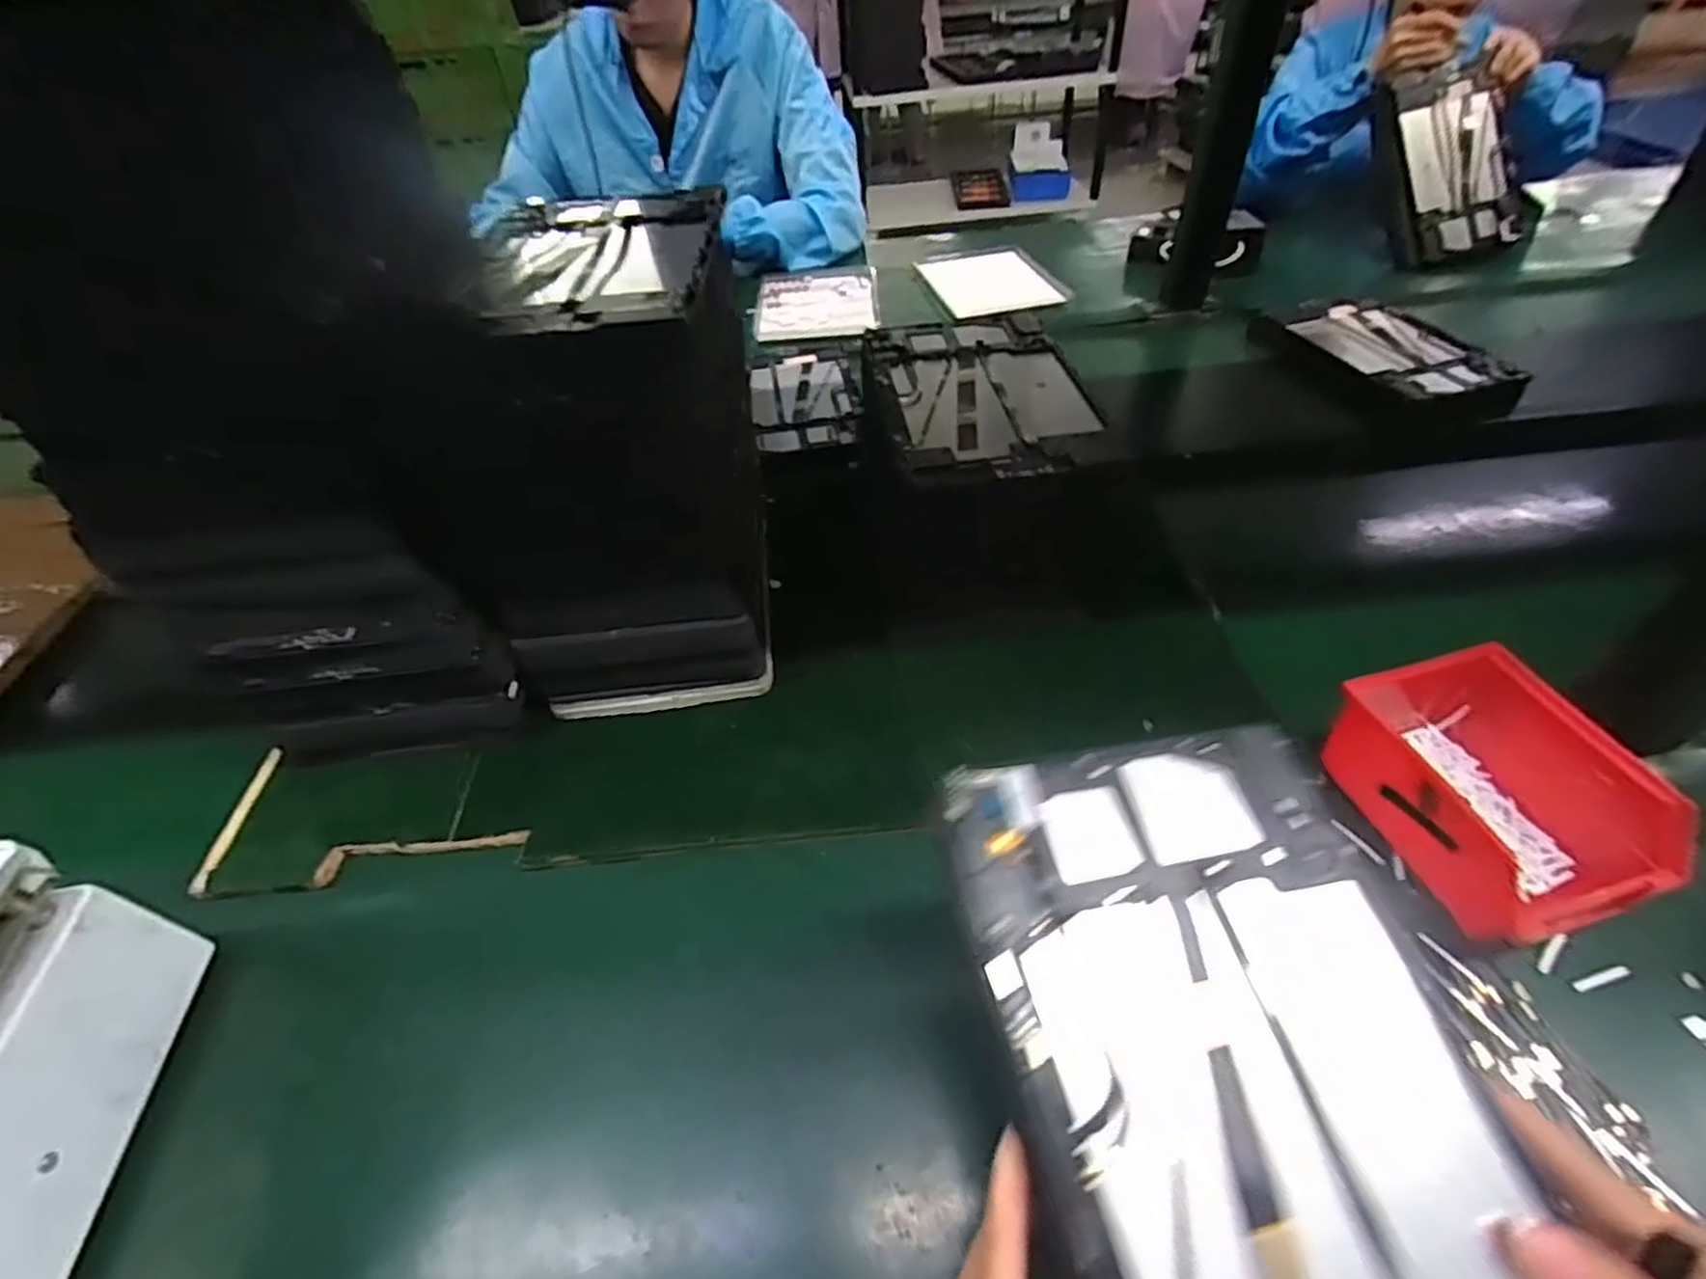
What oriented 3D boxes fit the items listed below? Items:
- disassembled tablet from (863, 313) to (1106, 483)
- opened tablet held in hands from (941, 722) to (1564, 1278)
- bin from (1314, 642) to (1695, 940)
[{"bbox_3d":[0.093,-0.188,0.546,0.147,0.013,0.238,-6,46,-1],"label":"disassembled tablet"},{"bbox_3d":[0.129,0.143,0.235,0.153,0.010,0.236,-7,56,-10],"label":"opened tablet held in hands"},{"bbox_3d":[0.343,0.081,0.408,0.109,0.071,0.151,-17,48,-12],"label":"bin"}]

